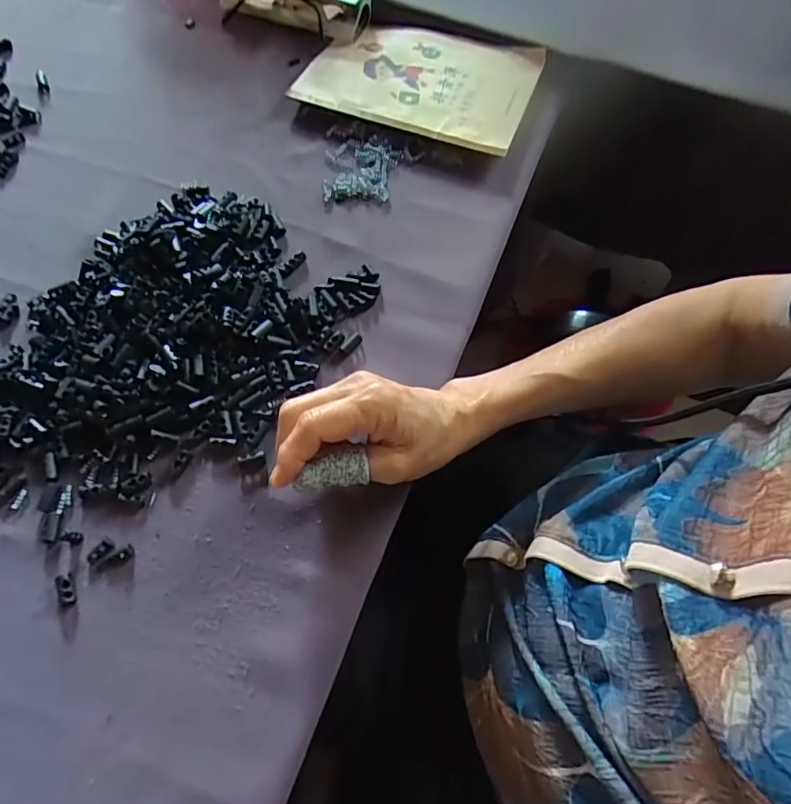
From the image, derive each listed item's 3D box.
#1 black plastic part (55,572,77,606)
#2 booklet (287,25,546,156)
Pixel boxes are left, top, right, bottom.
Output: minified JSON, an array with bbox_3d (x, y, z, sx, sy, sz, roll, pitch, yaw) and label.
[{"bbox_3d":[-0.201,0.115,0.315,0.010,0.006,0.019,-22,69,-9],"label":"black plastic part"},{"bbox_3d":[0.023,-0.299,0.481,0.196,0.019,0.135,20,68,8],"label":"booklet"}]

